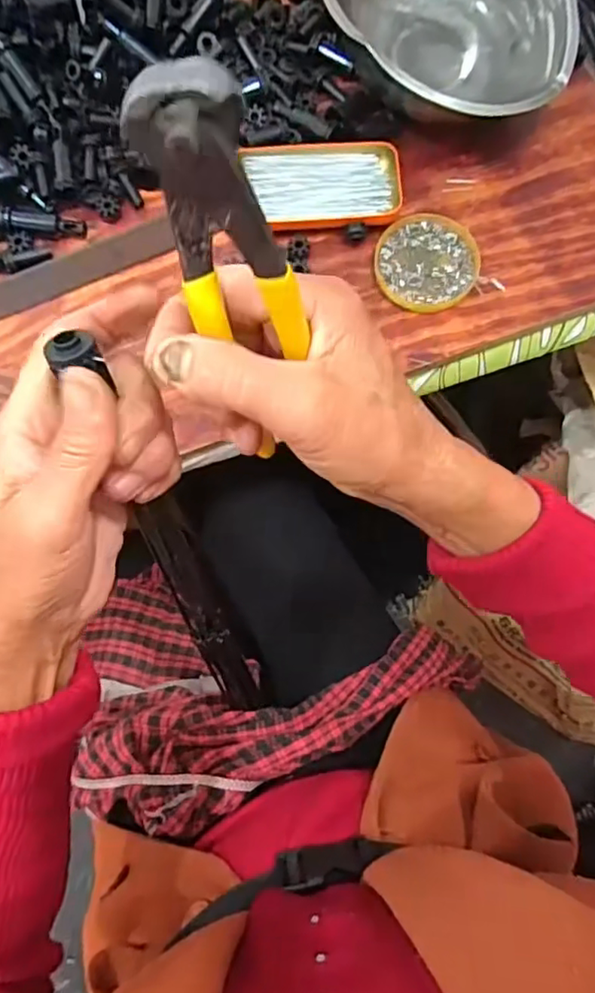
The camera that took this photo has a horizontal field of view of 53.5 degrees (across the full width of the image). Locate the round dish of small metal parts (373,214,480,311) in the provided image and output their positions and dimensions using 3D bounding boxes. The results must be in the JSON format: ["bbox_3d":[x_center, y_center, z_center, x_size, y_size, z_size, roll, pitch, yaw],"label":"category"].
[{"bbox_3d":[0.106,-0.192,0.485,0.081,0.011,0.085,0,72,1],"label":"round dish of small metal parts"}]

